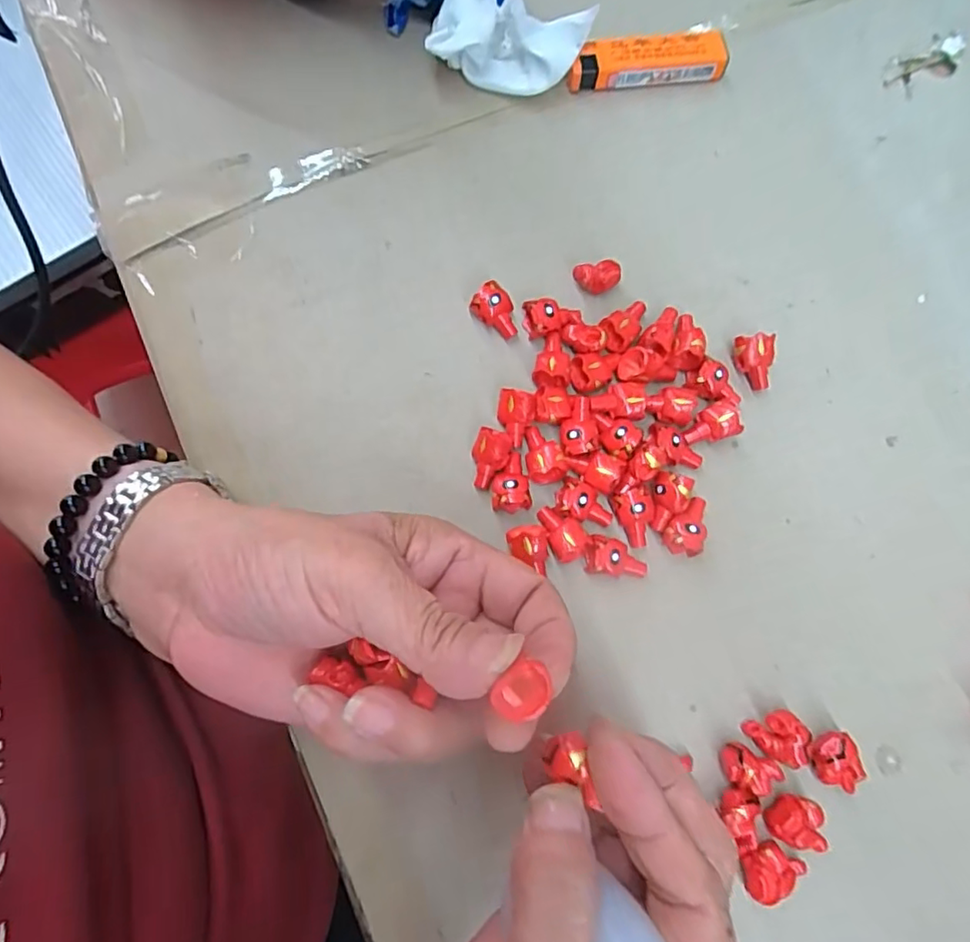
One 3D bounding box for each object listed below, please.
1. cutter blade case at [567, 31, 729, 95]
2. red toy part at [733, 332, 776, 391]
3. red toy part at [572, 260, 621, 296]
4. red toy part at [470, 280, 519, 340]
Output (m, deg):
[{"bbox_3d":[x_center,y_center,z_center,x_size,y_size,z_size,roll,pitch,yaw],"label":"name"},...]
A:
[{"bbox_3d":[0.082,-0.210,0.298,0.080,0.013,0.021,-7,78,-3],"label":"cutter blade case"},{"bbox_3d":[0.123,-0.050,0.266,0.017,0.016,0.022,-1,78,-1],"label":"red toy part"},{"bbox_3d":[0.052,-0.089,0.269,0.021,0.010,0.011,-6,78,-3],"label":"red toy part"},{"bbox_3d":[0.006,-0.073,0.265,0.022,0.015,0.015,37,79,6],"label":"red toy part"}]

